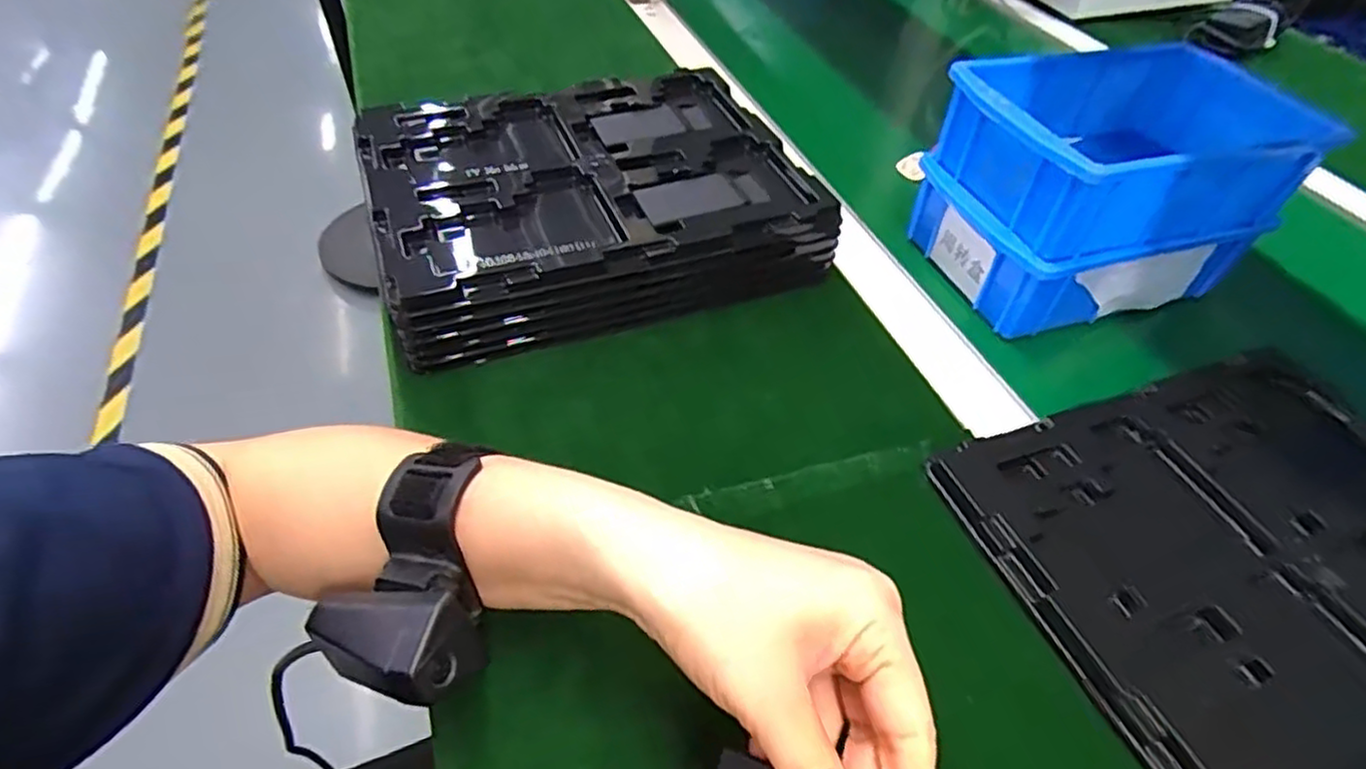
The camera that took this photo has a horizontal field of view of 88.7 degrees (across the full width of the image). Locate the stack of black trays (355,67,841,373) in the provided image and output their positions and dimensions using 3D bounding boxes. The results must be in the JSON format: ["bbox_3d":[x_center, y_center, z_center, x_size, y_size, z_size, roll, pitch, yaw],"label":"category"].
[{"bbox_3d":[-0.067,-0.128,0.472,0.275,0.061,0.216,-15,50,-17],"label":"stack of black trays"}]

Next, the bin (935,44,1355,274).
[{"bbox_3d":[0.278,-0.150,0.442,0.199,0.068,0.132,-12,50,-15],"label":"bin"}]

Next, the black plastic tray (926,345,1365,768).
[{"bbox_3d":[0.291,0.085,0.342,0.271,0.015,0.212,-14,50,-18],"label":"black plastic tray"}]

